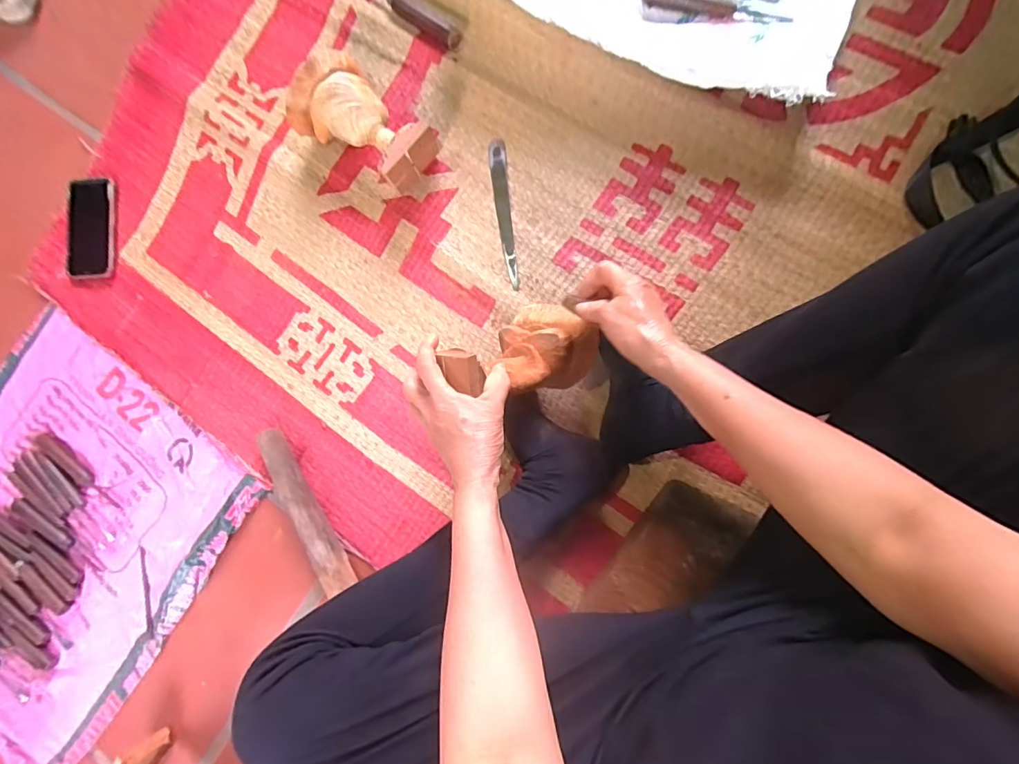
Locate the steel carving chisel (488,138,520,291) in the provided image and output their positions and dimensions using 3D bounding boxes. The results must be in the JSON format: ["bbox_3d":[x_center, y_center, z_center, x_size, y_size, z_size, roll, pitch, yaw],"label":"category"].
[{"bbox_3d":[-0.006,-0.219,0.633,0.022,0.007,0.192,-7,90,8],"label":"steel carving chisel"}]

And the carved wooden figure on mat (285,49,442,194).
[{"bbox_3d":[-0.184,-0.325,0.620,0.172,0.086,0.112,40,96,6],"label":"carved wooden figure on mat"}]

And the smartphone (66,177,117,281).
[{"bbox_3d":[-0.627,-0.229,0.725,0.079,0.009,0.148,-1,90,8],"label":"smartphone"}]

